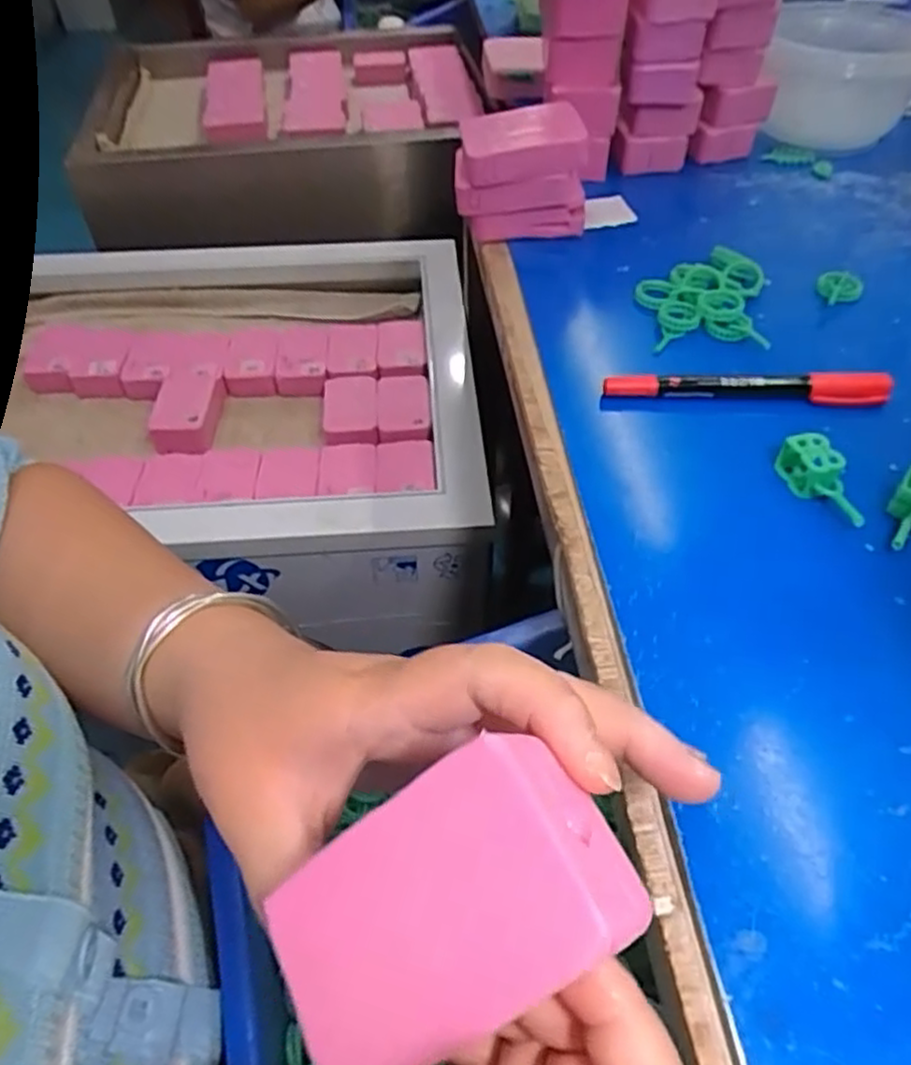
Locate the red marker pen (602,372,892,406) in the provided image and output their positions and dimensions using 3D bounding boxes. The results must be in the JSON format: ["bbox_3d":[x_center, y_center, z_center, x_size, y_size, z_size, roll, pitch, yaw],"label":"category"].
[{"bbox_3d":[0.143,-0.071,0.359,0.138,0.017,0.012,1,49,2],"label":"red marker pen"}]

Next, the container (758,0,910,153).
[{"bbox_3d":[0.286,-0.333,0.544,0.113,0.076,0.113,13,51,11],"label":"container"}]

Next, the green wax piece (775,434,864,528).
[{"bbox_3d":[0.158,-0.021,0.312,0.014,0.023,0.045,-19,51,-15],"label":"green wax piece"}]

